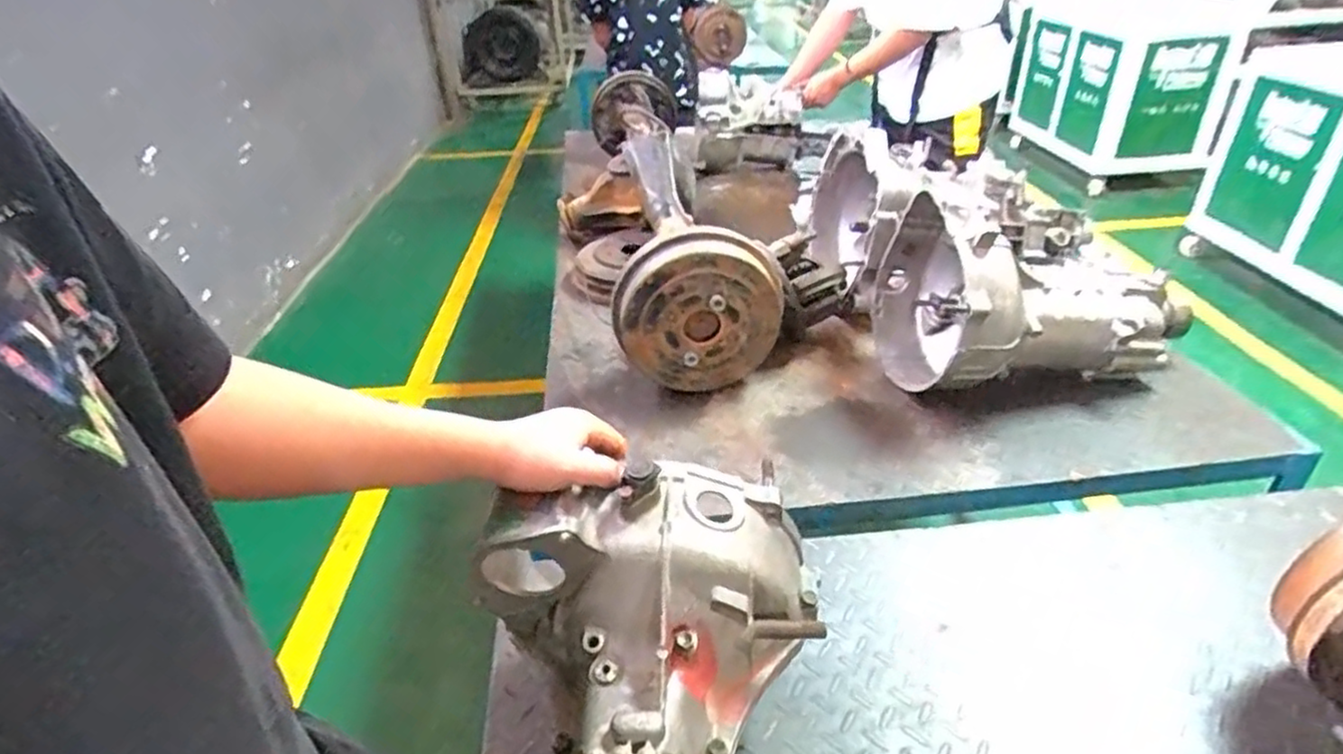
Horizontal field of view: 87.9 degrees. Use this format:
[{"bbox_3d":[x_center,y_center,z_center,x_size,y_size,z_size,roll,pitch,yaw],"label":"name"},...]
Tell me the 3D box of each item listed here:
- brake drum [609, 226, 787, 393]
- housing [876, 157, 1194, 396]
[{"bbox_3d":[0.040,-0.092,1.106,0.263,0.264,0.086,-6,33,-4],"label":"brake drum"},{"bbox_3d":[0.553,-0.147,1.116,0.388,0.293,0.308,-9,34,-9],"label":"housing"}]

